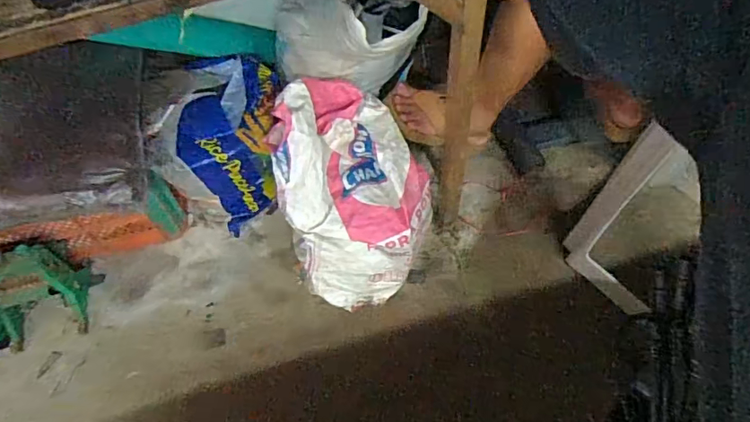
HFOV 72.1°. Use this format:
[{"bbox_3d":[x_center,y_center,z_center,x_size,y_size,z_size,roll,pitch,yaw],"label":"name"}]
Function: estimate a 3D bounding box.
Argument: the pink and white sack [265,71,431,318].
[{"bbox_3d":[-0.050,-0.040,1.064,0.275,0.363,0.314,-21,56,-9],"label":"pink and white sack"}]

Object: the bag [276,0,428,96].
[{"bbox_3d":[-0.076,-0.321,1.007,0.332,0.217,0.142,10,57,12],"label":"bag"}]

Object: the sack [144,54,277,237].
[{"bbox_3d":[-0.330,-0.135,1.201,0.248,0.341,0.292,-4,55,2],"label":"sack"}]

